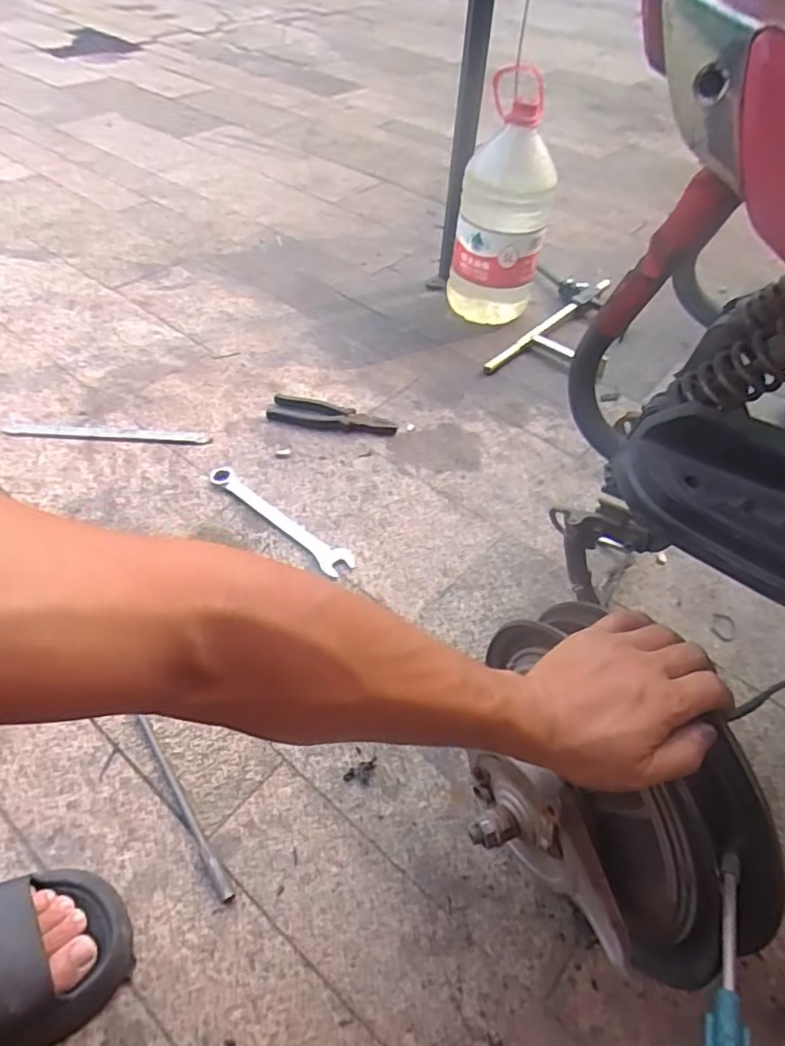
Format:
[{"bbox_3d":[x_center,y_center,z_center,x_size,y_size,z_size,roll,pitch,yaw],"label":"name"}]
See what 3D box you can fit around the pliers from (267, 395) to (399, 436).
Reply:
[{"bbox_3d":[-0.092,-0.169,0.962,0.196,0.013,0.063,9,49,4],"label":"pliers"}]

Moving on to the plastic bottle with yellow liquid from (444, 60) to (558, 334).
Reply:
[{"bbox_3d":[0.203,-0.559,1.126,0.163,0.340,0.161,13,50,7],"label":"plastic bottle with yellow liquid"}]

